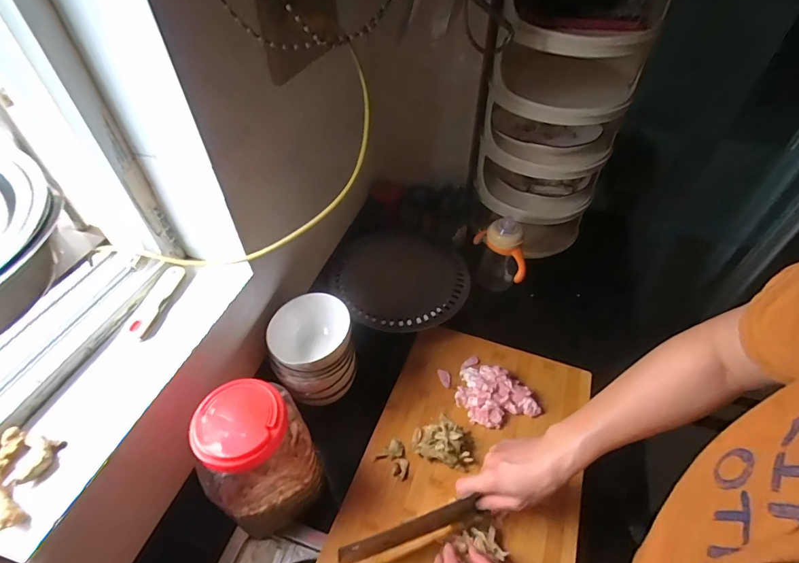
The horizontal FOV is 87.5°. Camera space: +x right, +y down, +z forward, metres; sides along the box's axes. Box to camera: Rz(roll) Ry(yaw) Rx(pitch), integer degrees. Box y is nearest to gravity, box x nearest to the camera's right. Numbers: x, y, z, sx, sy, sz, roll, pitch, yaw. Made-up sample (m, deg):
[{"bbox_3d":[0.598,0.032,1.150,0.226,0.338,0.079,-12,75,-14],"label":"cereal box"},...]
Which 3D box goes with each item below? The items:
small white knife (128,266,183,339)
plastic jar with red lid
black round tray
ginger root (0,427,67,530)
[{"bbox_3d":[-0.283,0.022,0.487,0.020,0.016,0.098,8,48,7],"label":"small white knife"},{"bbox_3d":[-0.161,0.207,0.489,0.094,0.182,0.100,-36,57,-28],"label":"plastic jar with red lid"},{"bbox_3d":[0.003,0.004,0.752,0.234,0.048,0.212,11,53,2],"label":"black round tray"},{"bbox_3d":[-0.333,0.169,0.361,0.050,0.019,0.077,0,48,0],"label":"ginger root"}]

